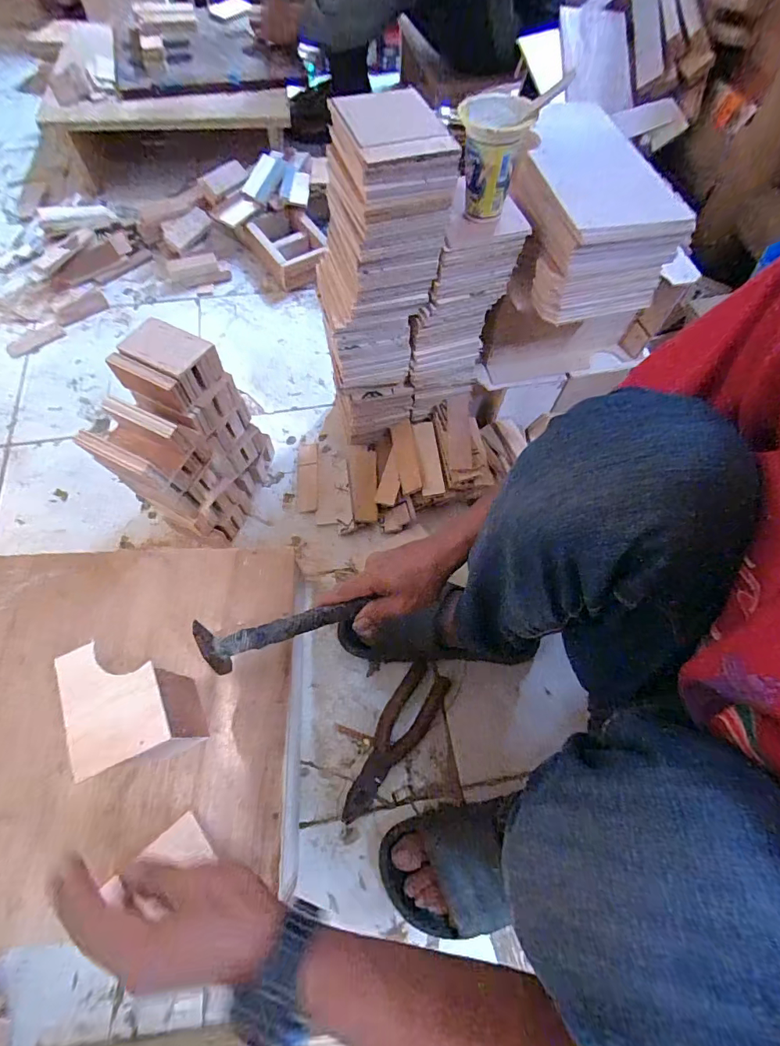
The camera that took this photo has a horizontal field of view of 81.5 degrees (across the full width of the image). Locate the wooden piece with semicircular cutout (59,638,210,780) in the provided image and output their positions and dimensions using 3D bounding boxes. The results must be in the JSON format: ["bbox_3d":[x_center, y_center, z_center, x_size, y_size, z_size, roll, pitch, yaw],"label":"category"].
[{"bbox_3d":[-0.223,0.162,0.410,0.086,0.102,0.098,-16,66,-9],"label":"wooden piece with semicircular cutout"}]

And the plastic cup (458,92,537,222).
[{"bbox_3d":[0.100,-0.373,0.460,0.064,0.089,0.077,5,65,0],"label":"plastic cup"}]

